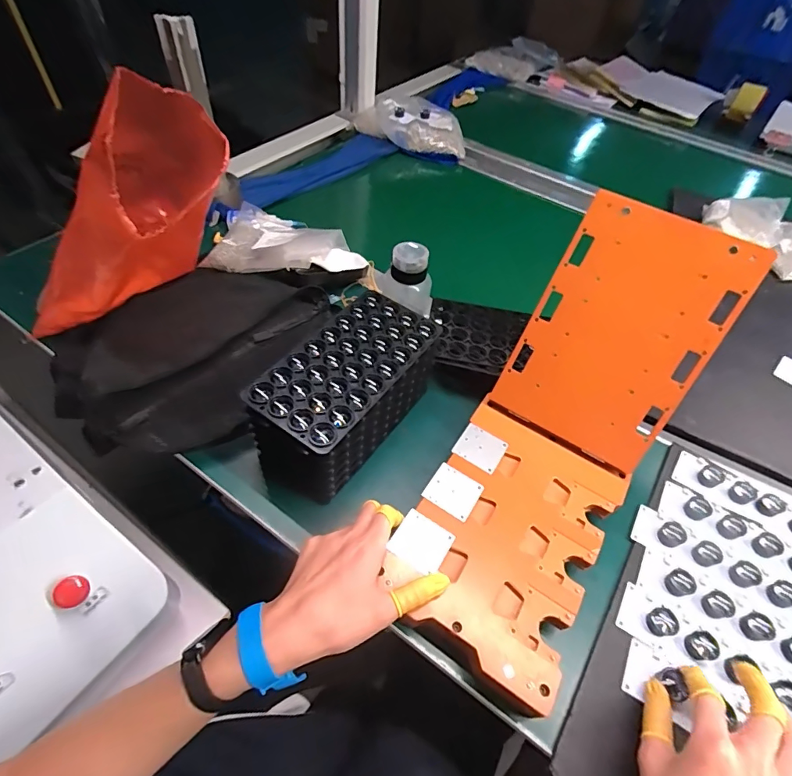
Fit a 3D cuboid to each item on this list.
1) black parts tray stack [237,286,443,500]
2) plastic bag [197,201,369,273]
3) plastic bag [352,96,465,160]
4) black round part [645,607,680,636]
[{"bbox_3d":[-0.051,0.009,0.464,0.096,0.107,0.202,31,57,18],"label":"black parts tray stack"},{"bbox_3d":[-0.158,-0.215,0.651,0.220,0.034,0.148,12,52,4],"label":"plastic bag"},{"bbox_3d":[0.028,-0.577,0.965,0.236,0.059,0.188,3,52,-3],"label":"plastic bag"},{"bbox_3d":[0.234,0.206,0.385,0.015,0.020,0.021,-17,56,-17],"label":"black round part"}]

